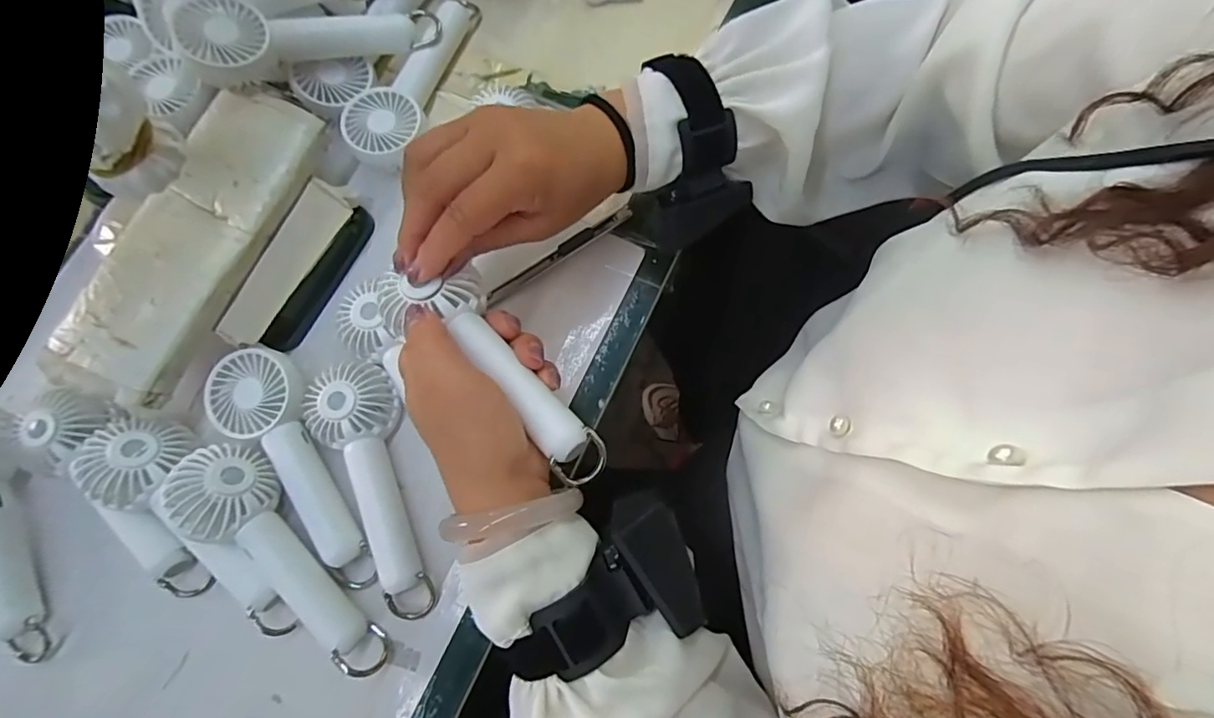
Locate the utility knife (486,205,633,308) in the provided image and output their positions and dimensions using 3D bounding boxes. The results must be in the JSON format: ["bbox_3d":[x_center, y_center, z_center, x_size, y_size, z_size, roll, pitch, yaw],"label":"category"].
[{"bbox_3d":[-0.035,-0.074,0.387,0.119,0.013,0.011,-32,78,-7],"label":"utility knife"}]

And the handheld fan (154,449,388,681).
[{"bbox_3d":[-0.193,0.122,0.325,0.046,0.030,0.162,-41,92,-8],"label":"handheld fan"}]

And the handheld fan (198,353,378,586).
[{"bbox_3d":[-0.189,0.065,0.343,0.057,0.032,0.158,-40,80,-8],"label":"handheld fan"}]

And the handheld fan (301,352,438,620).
[{"bbox_3d":[-0.141,0.077,0.341,0.058,0.032,0.161,-28,78,-6],"label":"handheld fan"}]

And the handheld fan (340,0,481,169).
[{"bbox_3d":[-0.148,-0.215,0.410,0.052,0.031,0.158,14,77,4],"label":"handheld fan"}]

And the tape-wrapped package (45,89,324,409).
[{"bbox_3d":[-0.268,-0.078,0.353,0.074,0.025,0.213,22,78,9],"label":"tape-wrapped package"}]

